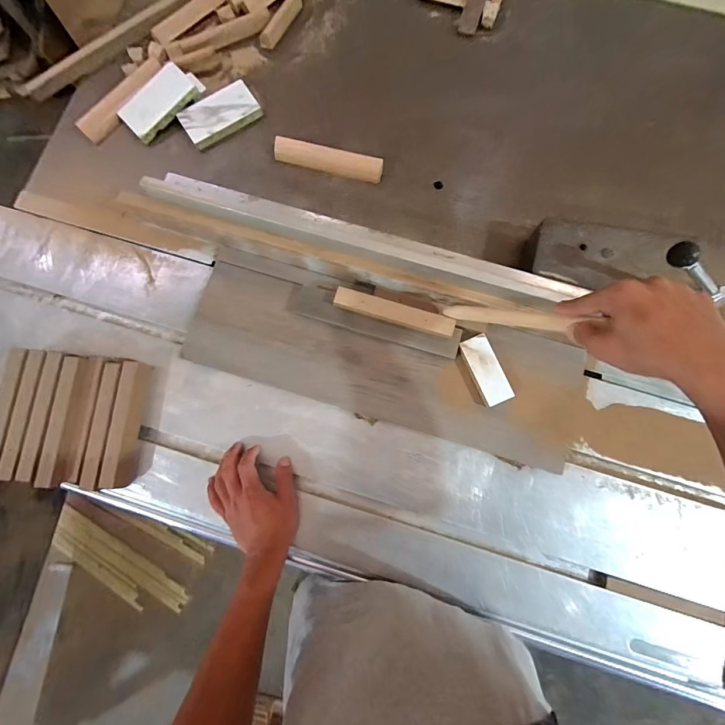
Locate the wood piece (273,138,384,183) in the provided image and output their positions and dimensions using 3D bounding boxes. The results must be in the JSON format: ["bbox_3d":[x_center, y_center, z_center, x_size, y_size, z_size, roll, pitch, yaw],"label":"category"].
[{"bbox_3d":[-0.056,-0.331,0.589,0.176,0.029,0.029,13,80,2],"label":"wood piece"}]

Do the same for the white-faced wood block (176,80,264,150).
[{"bbox_3d":[-0.240,-0.420,0.607,0.128,0.024,0.068,-32,81,-6],"label":"white-faced wood block"}]

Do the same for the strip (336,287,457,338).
[{"bbox_3d":[0.047,-0.074,0.515,0.174,0.009,0.030,17,82,3],"label":"strip"}]

